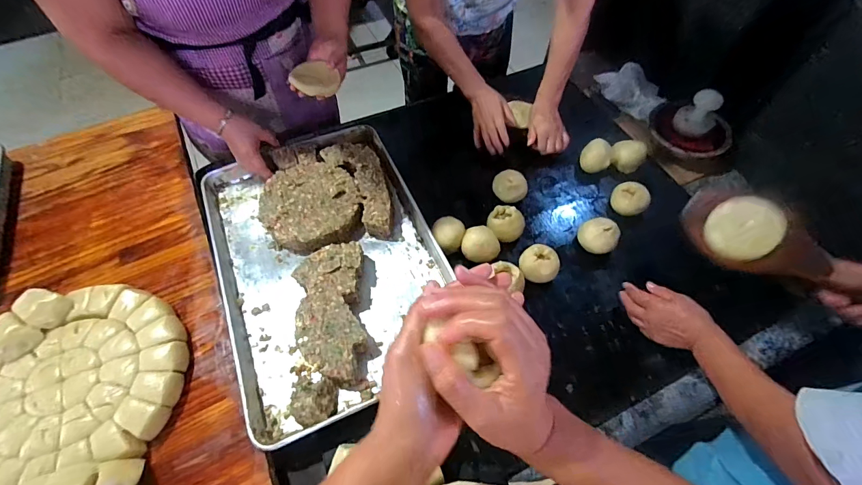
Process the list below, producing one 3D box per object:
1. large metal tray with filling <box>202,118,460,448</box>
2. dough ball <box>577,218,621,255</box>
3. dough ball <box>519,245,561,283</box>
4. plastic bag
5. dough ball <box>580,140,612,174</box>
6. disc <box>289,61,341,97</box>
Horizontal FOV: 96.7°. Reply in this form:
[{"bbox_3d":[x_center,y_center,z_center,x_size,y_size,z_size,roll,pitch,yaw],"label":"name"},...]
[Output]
[{"bbox_3d":[-0.206,0.017,0.766,0.396,0.062,0.580,-22,62,-12],"label":"large metal tray with filling"},{"bbox_3d":[0.339,-0.011,0.781,0.076,0.062,0.068,40,67,21],"label":"dough ball"},{"bbox_3d":[0.210,0.047,0.751,0.071,0.060,0.065,0,59,0],"label":"dough ball"},{"bbox_3d":[0.531,-0.411,1.008,0.112,0.049,0.171,-37,66,-19],"label":"plastic bag"},{"bbox_3d":[0.379,-0.194,0.892,0.069,0.052,0.082,26,63,15],"label":"dough ball"},{"bbox_3d":[-0.230,-0.321,0.753,0.085,0.031,0.082,0,59,0],"label":"disc"}]

